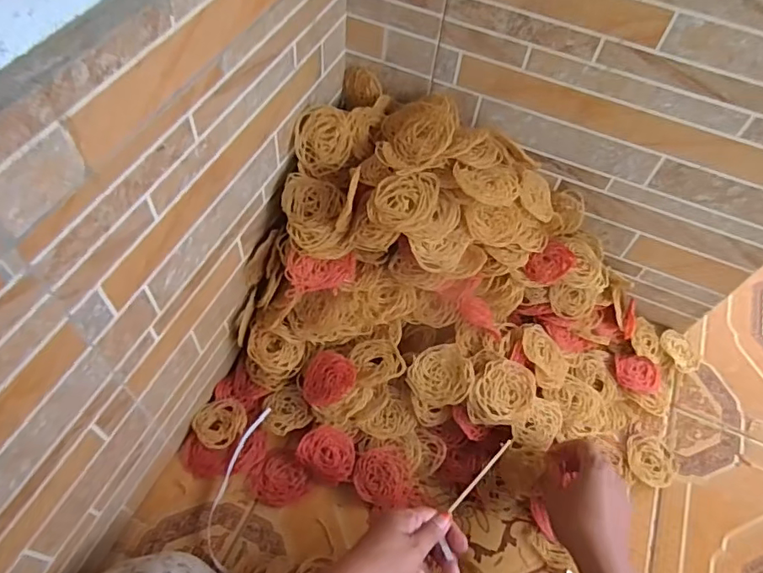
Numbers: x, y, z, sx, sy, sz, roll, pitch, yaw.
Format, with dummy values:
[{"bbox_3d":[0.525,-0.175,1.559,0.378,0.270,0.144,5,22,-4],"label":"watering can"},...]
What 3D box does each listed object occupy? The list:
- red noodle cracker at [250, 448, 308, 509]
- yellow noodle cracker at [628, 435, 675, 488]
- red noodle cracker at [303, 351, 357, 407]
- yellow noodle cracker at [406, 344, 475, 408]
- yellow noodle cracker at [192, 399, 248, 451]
[{"bbox_3d":[-0.107,0.202,0.562,0.056,0.015,0.054,3,57,-4],"label":"red noodle cracker"},{"bbox_3d":[0.312,0.200,0.616,0.054,0.010,0.062,24,58,10],"label":"yellow noodle cracker"},{"bbox_3d":[-0.058,0.097,0.566,0.058,0.012,0.058,-39,62,6],"label":"red noodle cracker"},{"bbox_3d":[0.066,0.092,0.561,0.063,0.025,0.067,3,57,-4],"label":"yellow noodle cracker"},{"bbox_3d":[-0.171,0.147,0.573,0.052,0.019,0.051,3,57,-4],"label":"yellow noodle cracker"}]

